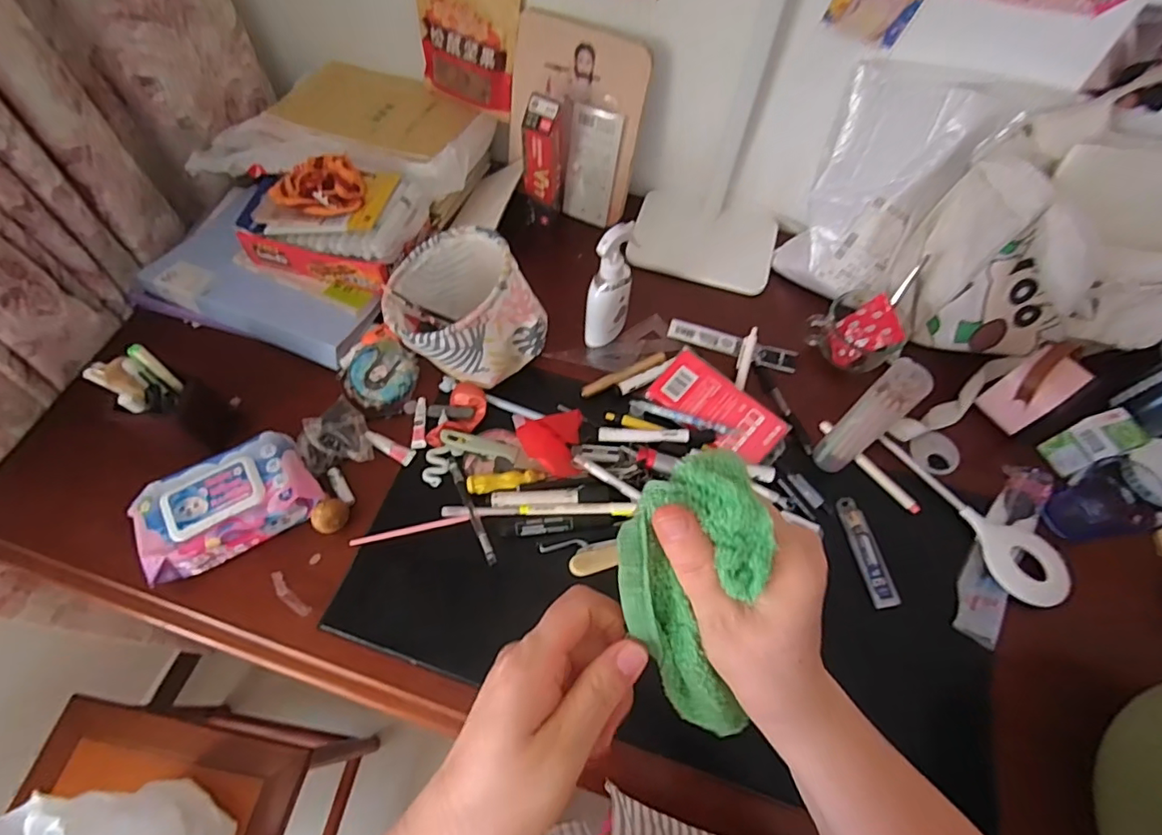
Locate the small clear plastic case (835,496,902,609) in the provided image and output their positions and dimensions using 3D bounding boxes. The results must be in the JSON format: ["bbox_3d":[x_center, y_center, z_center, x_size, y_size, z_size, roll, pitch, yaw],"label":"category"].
[{"bbox_3d":[0.325,0.151,0.630,0.027,0.010,0.125,-10,62,-7],"label":"small clear plastic case"}]

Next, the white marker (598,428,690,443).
[{"bbox_3d":[0.076,0.022,0.677,0.108,0.021,0.019,3,62,0],"label":"white marker"}]

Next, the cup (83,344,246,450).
[{"bbox_3d":[-0.458,-0.022,0.629,0.077,0.160,0.079,1,62,-2],"label":"cup"}]

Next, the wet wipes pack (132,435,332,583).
[{"bbox_3d":[-0.387,0.097,0.606,0.174,0.058,0.104,-31,67,-17],"label":"wet wipes pack"}]

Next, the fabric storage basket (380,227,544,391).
[{"bbox_3d":[-0.142,-0.132,0.676,0.172,0.150,0.146,-28,66,-16],"label":"fabric storage basket"}]

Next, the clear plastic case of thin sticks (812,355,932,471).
[{"bbox_3d":[0.310,0.006,0.603,0.037,0.179,0.039,-37,69,-19],"label":"clear plastic case of thin sticks"}]

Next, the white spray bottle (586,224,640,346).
[{"bbox_3d":[0.035,-0.159,0.683,0.057,0.171,0.054,8,62,2],"label":"white spray bottle"}]

